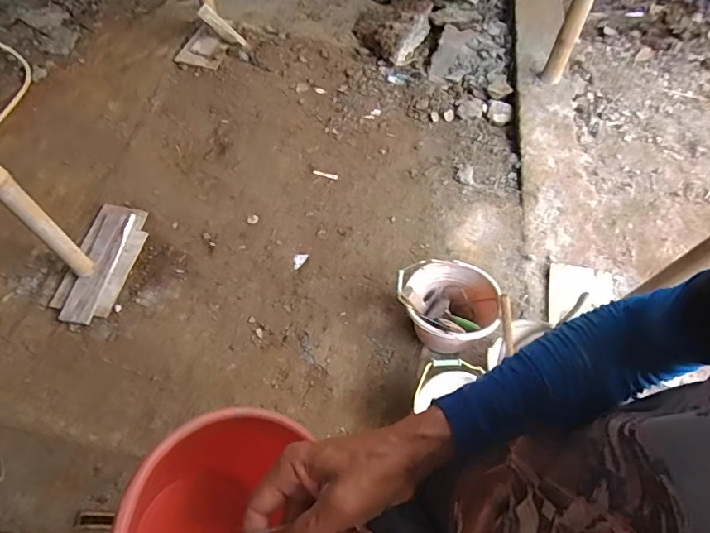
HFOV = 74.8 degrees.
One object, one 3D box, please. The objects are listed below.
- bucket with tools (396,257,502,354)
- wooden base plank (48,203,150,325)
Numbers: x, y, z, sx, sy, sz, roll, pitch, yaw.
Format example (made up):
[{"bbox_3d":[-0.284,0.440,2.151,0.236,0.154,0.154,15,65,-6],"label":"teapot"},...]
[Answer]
[{"bbox_3d":[0.274,0.121,1.400,0.306,0.245,0.243,14,62,5],"label":"bucket with tools"},{"bbox_3d":[-0.857,-0.022,1.576,0.215,0.052,0.449,11,61,4],"label":"wooden base plank"}]

